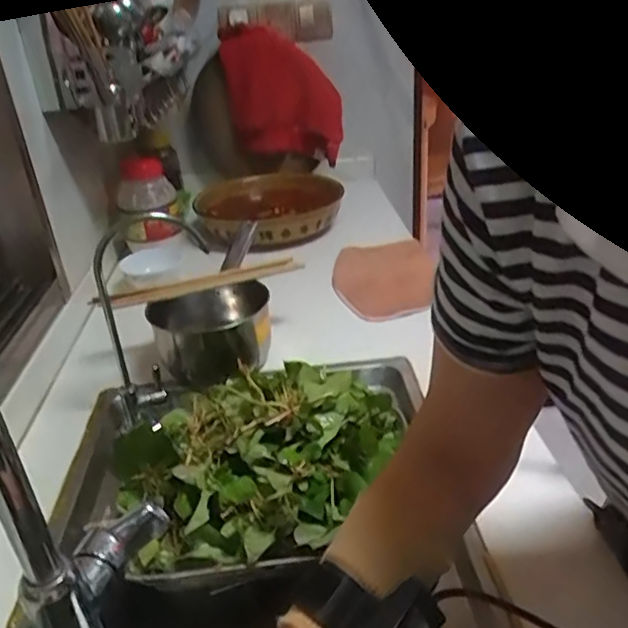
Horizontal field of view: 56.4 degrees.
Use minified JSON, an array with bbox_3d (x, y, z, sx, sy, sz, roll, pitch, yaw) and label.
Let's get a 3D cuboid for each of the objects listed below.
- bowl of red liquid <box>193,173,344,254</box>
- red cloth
[{"bbox_3d":[-0.101,-0.219,1.223,0.270,0.081,0.319,-10,29,-11],"label":"bowl of red liquid"},{"bbox_3d":[-0.064,-0.491,1.319,0.255,0.300,0.060,-11,11,-17],"label":"red cloth"}]

